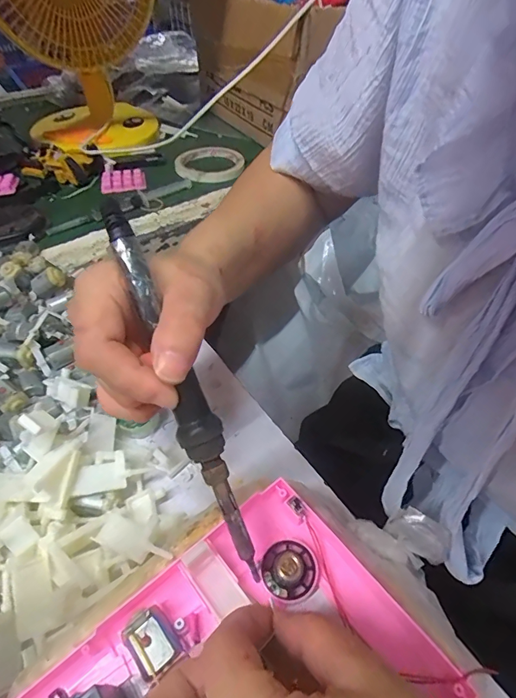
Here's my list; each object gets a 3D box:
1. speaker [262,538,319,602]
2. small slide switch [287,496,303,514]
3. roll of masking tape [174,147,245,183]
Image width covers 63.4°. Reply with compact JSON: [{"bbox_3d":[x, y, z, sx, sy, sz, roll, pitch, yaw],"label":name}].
[{"bbox_3d":[0.017,0.115,0.221,0.031,0.011,0.028,-32,56,-26],"label":"speaker"},{"bbox_3d":[0.021,0.087,0.234,0.006,0.004,0.009,-30,55,-25],"label":"small slide switch"},{"bbox_3d":[-0.071,-0.273,0.611,0.099,0.010,0.113,-3,48,-4],"label":"roll of masking tape"}]

